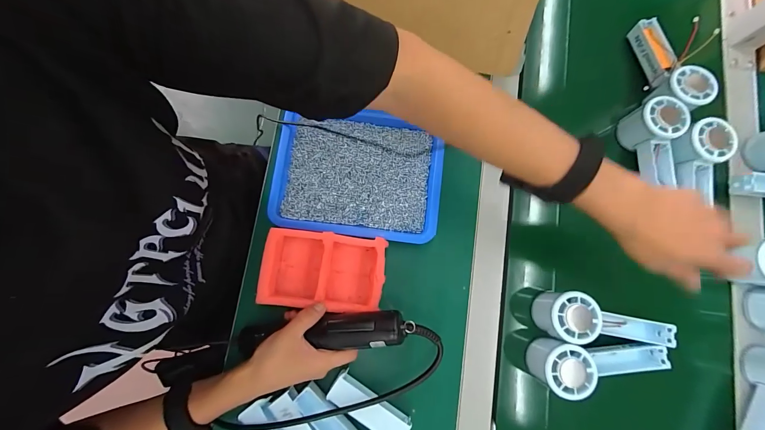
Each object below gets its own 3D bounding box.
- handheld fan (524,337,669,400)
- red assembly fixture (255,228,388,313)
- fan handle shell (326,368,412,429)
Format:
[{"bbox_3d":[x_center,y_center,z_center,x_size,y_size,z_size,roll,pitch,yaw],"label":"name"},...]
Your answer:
[{"bbox_3d":[0.256,0.181,0.391,0.155,0.067,0.059,3,80,0],"label":"handheld fan"},{"bbox_3d":[-0.073,0.069,0.399,0.145,0.028,0.089,6,80,0],"label":"red assembly fixture"},{"bbox_3d":[-0.015,0.228,0.386,0.099,0.024,0.033,35,81,5],"label":"fan handle shell"}]

